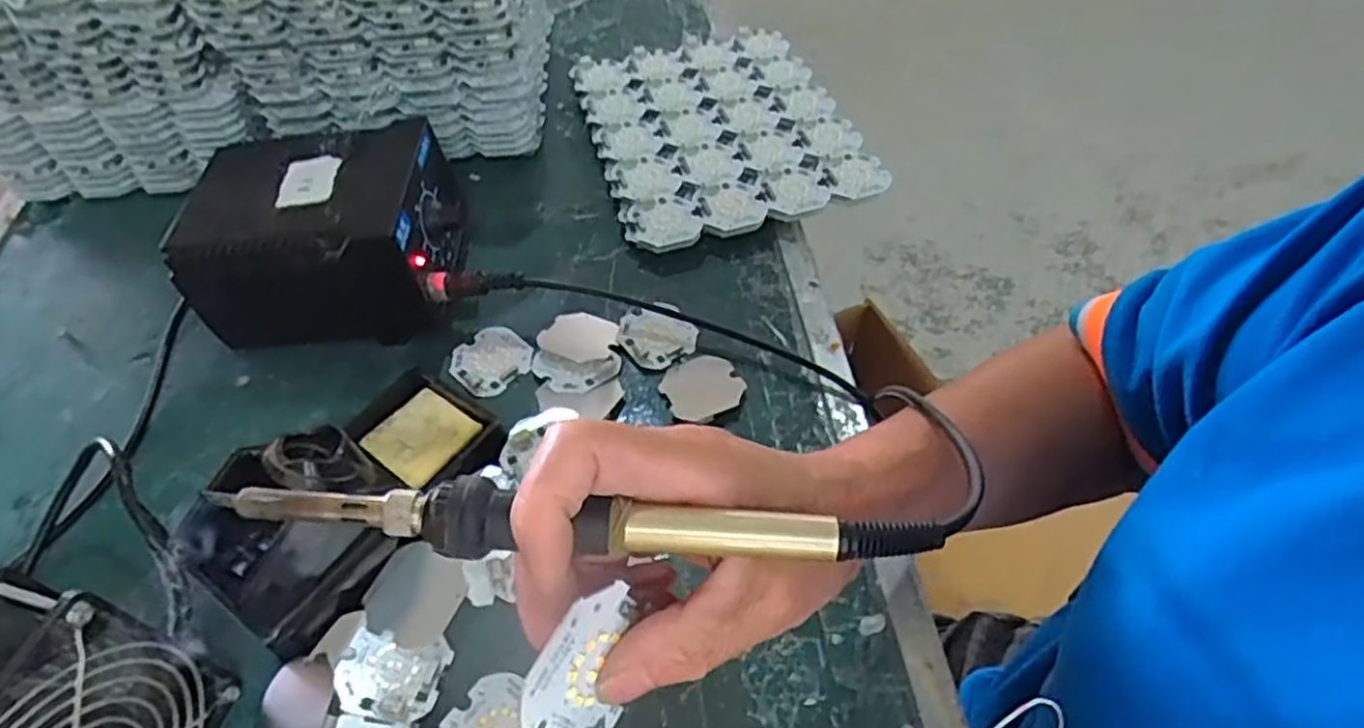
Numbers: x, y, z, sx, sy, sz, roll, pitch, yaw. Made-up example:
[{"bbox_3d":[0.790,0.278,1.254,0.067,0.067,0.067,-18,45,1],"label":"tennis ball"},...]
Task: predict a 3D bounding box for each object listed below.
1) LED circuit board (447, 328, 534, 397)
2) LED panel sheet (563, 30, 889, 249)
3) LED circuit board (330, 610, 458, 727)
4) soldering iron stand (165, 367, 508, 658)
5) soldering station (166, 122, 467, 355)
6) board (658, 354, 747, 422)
[{"bbox_3d":[-0.119,-0.003,0.470,0.047,0.004,0.047,37,62,27],"label":"LED circuit board"},{"bbox_3d":[0.024,-0.186,0.588,0.188,0.018,0.233,-17,53,-10],"label":"LED panel sheet"},{"bbox_3d":[-0.133,0.140,0.342,0.046,0.006,0.039,18,46,-2],"label":"LED circuit board"},{"bbox_3d":[-0.170,0.055,0.376,0.074,0.076,0.148,28,58,23],"label":"soldering iron stand"},{"bbox_3d":[-0.222,-0.083,0.479,0.147,0.093,0.111,-4,52,0],"label":"soldering station"},{"bbox_3d":[0.012,0.013,0.449,0.046,0.006,0.048,-26,55,-17],"label":"board"}]

